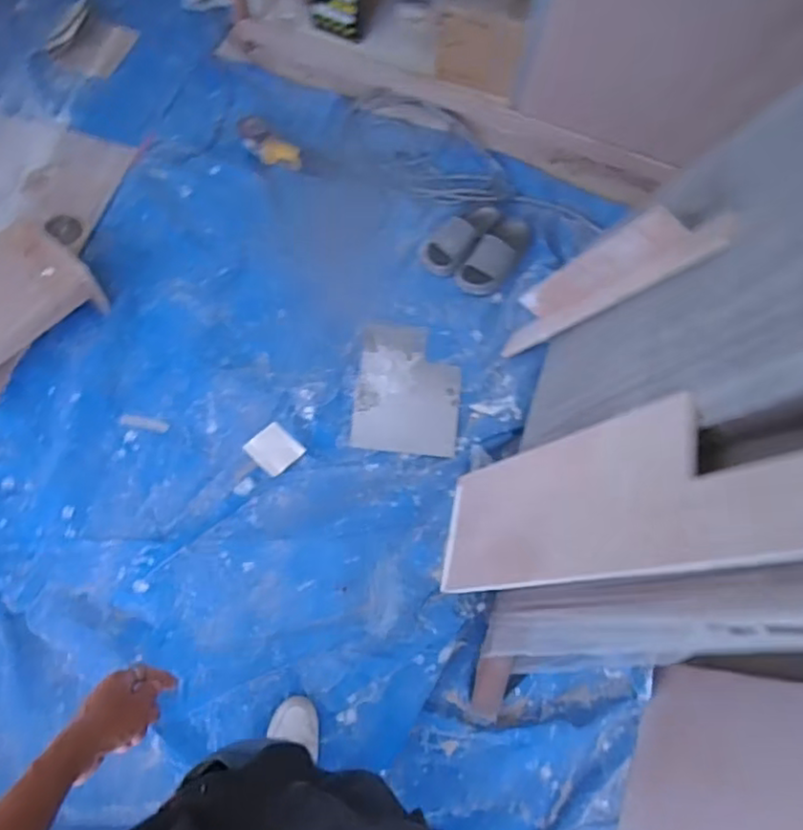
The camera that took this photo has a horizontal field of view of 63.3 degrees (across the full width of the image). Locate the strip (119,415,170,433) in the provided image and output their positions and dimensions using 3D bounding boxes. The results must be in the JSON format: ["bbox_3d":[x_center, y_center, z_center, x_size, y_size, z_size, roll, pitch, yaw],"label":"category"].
[{"bbox_3d":[-0.607,0.020,1.539,0.113,0.005,0.029,10,66,1],"label":"strip"}]

